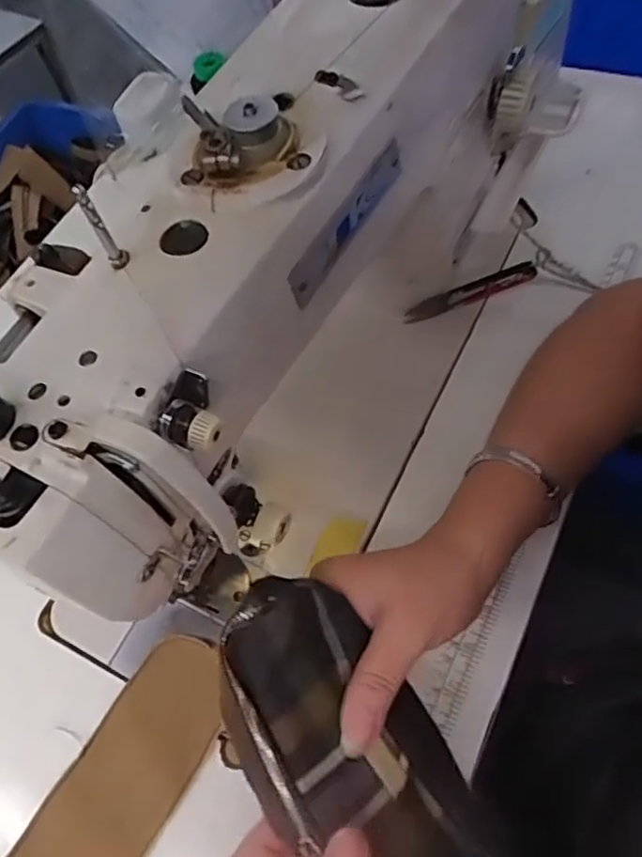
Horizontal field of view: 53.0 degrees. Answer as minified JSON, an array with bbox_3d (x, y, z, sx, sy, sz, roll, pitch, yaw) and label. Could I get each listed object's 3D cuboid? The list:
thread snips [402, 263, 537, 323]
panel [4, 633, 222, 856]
[{"bbox_3d":[0.121,-0.109,0.522,0.107,0.020,0.007,-19,58,8],"label":"thread snips"},{"bbox_3d":[-0.122,0.214,0.380,0.067,0.009,0.186,27,66,19],"label":"panel"}]

